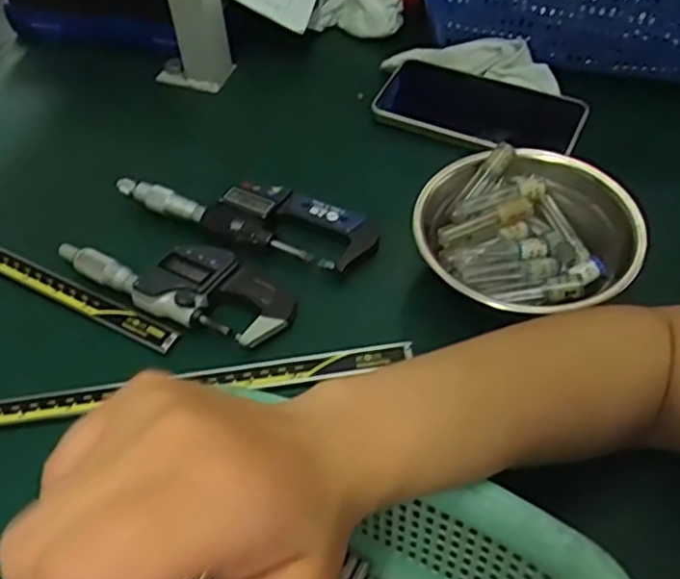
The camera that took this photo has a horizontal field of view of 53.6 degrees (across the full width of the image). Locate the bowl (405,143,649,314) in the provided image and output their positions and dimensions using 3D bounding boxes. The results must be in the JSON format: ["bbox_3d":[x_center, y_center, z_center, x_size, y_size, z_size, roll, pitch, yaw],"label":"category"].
[{"bbox_3d":[0.108,-0.026,0.403,0.124,0.055,0.119,-1,50,1],"label":"bowl"}]

